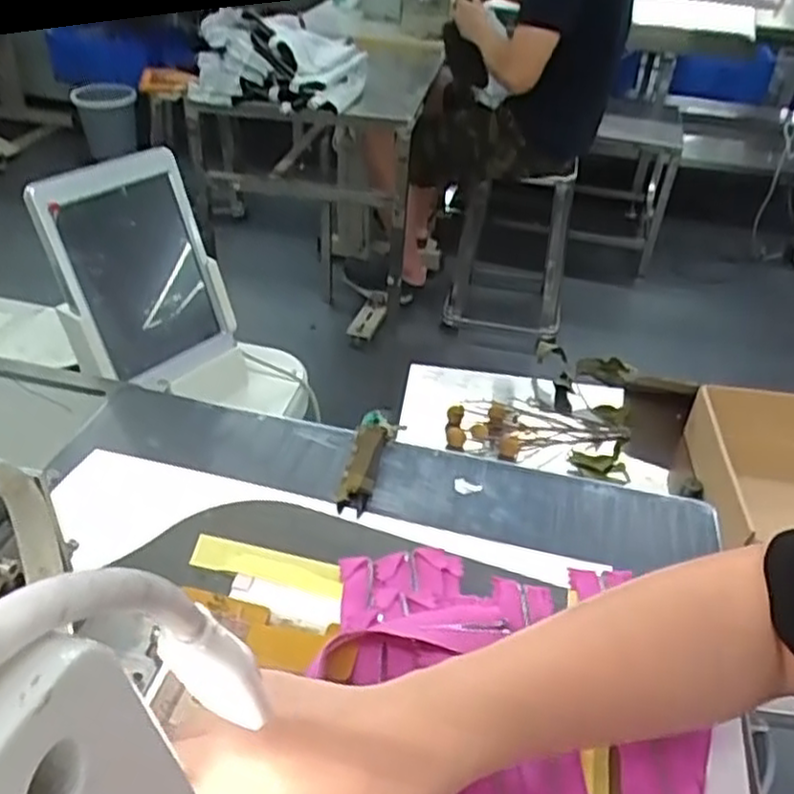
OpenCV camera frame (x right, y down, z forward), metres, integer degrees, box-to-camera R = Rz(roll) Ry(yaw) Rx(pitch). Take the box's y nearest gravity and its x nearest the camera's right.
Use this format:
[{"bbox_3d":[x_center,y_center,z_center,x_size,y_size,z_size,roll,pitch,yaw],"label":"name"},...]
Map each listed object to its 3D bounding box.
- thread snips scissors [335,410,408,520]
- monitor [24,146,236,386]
[{"bbox_3d":[-0.021,0.046,0.532,0.029,0.012,0.099,11,38,8],"label":"thread snips scissors"},{"bbox_3d":[-0.240,-0.116,0.693,0.025,0.206,0.148,12,35,39],"label":"monitor"}]

